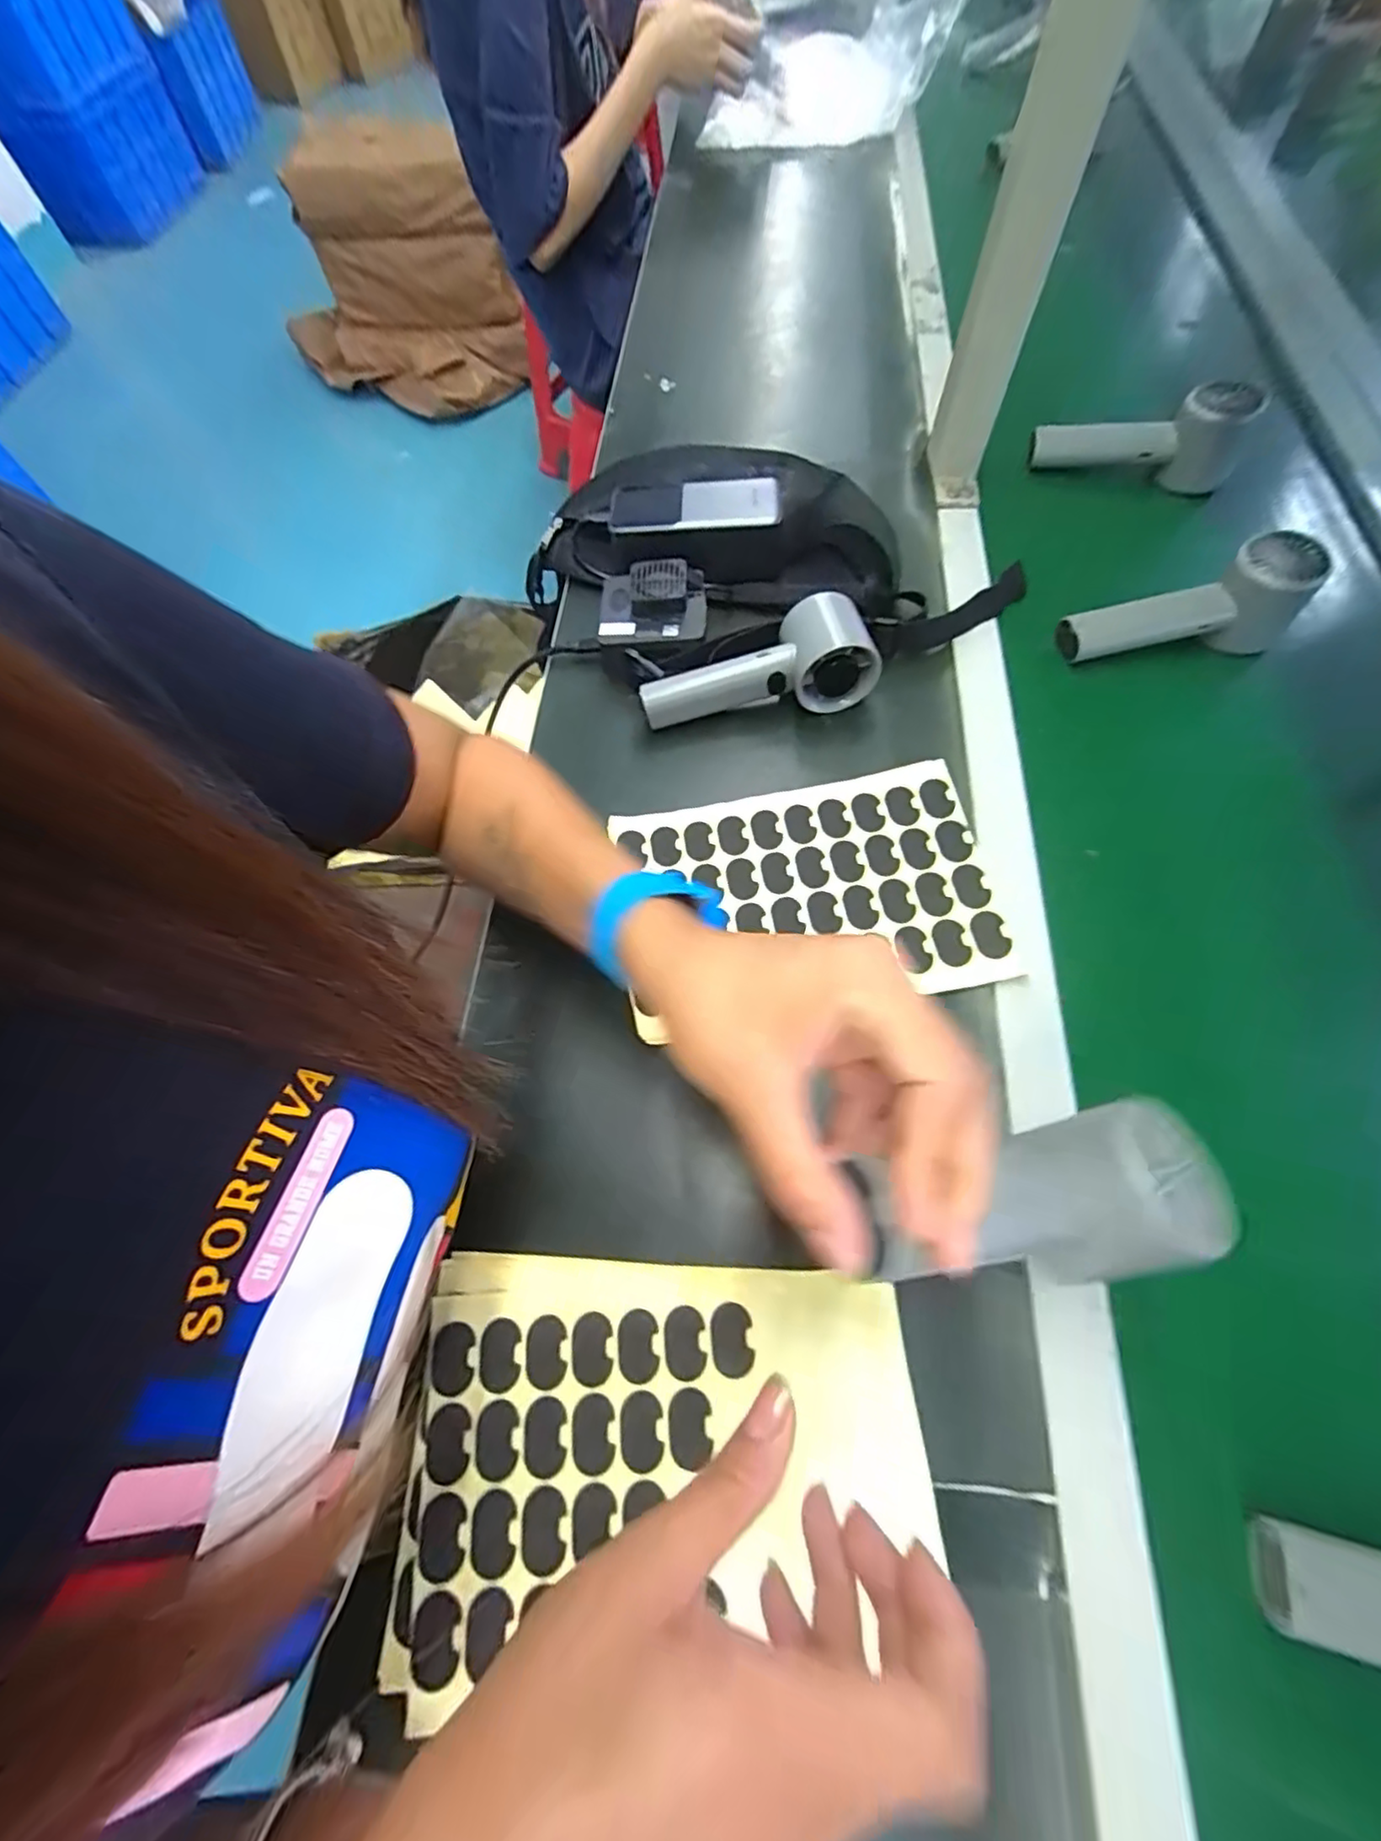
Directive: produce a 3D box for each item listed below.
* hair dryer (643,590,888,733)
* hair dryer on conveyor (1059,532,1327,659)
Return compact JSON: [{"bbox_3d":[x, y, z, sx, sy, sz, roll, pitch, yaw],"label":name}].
[{"bbox_3d":[0.044,-0.168,0.442,0.158,0.056,0.057,-16,66,-4],"label":"hair dryer"},{"bbox_3d":[0.341,-0.213,0.454,0.153,0.058,0.044,-9,64,14],"label":"hair dryer on conveyor"}]

